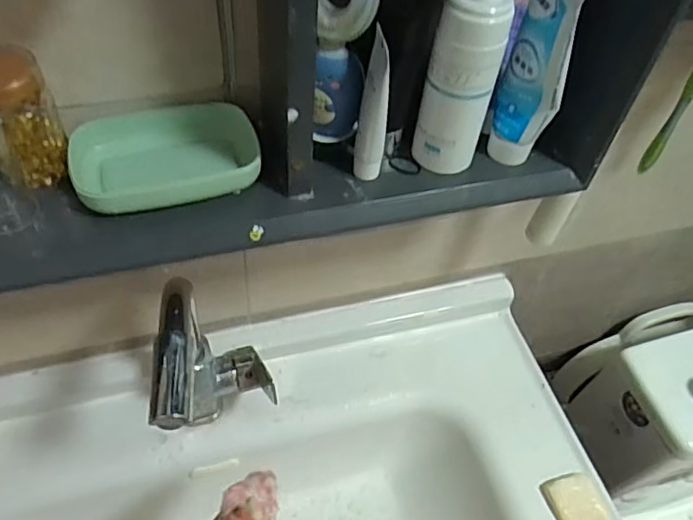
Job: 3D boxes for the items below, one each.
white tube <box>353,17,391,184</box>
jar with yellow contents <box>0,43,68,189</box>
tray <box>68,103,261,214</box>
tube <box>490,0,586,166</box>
[{"bbox_3d":[0.019,-0.102,0.403,0.020,0.106,0.031,8,51,1],"label":"white tube"},{"bbox_3d":[-0.208,-0.095,0.384,0.038,0.089,0.044,-1,52,-7],"label":"jar with yellow contents"},{"bbox_3d":[-0.126,-0.071,0.420,0.125,0.025,0.081,-14,54,-16],"label":"tray"},{"bbox_3d":[0.135,-0.129,0.411,0.036,0.147,0.047,-21,56,-21],"label":"tube"}]

